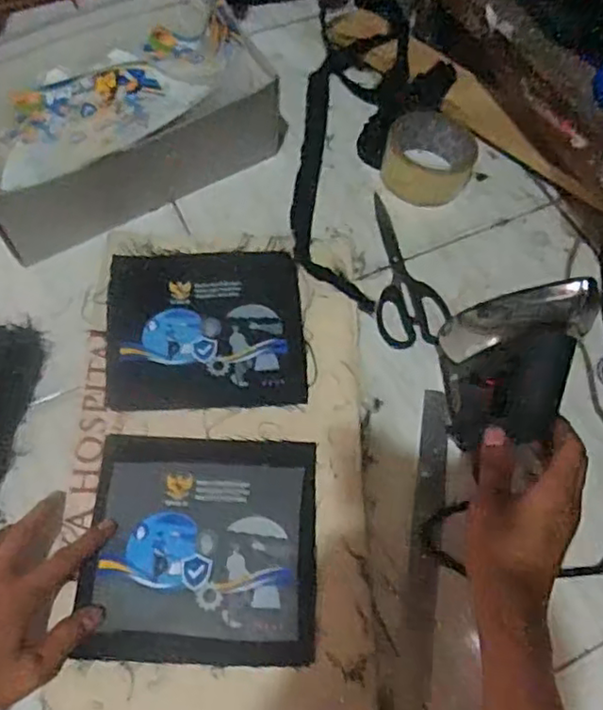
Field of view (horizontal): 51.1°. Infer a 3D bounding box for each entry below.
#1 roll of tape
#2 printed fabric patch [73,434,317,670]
[{"bbox_3d":[0.146,-0.223,0.716,0.101,0.040,0.091,11,64,2],"label":"roll of tape"},{"bbox_3d":[-0.078,0.150,0.505,0.176,0.007,0.170,3,63,-2],"label":"printed fabric patch"}]

